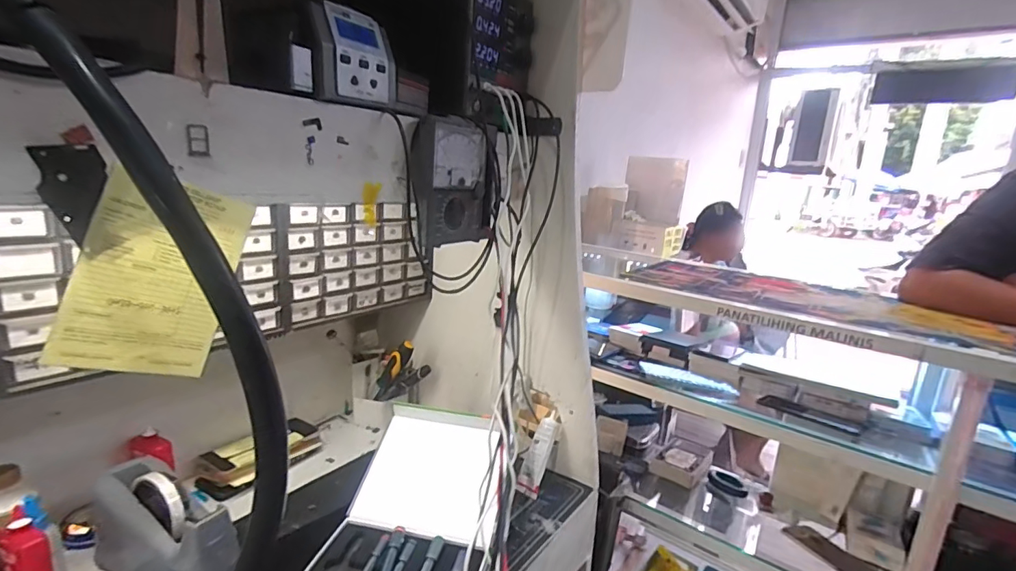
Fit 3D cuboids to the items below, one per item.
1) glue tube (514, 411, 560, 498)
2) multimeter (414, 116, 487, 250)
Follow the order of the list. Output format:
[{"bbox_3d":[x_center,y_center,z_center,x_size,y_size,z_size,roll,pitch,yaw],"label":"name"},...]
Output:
[{"bbox_3d":[0.050,0.259,0.748,0.035,0.123,0.029,13,-16,33],"label":"glue tube"},{"bbox_3d":[-0.069,-0.127,0.603,0.033,0.140,0.123,15,18,33],"label":"multimeter"}]

